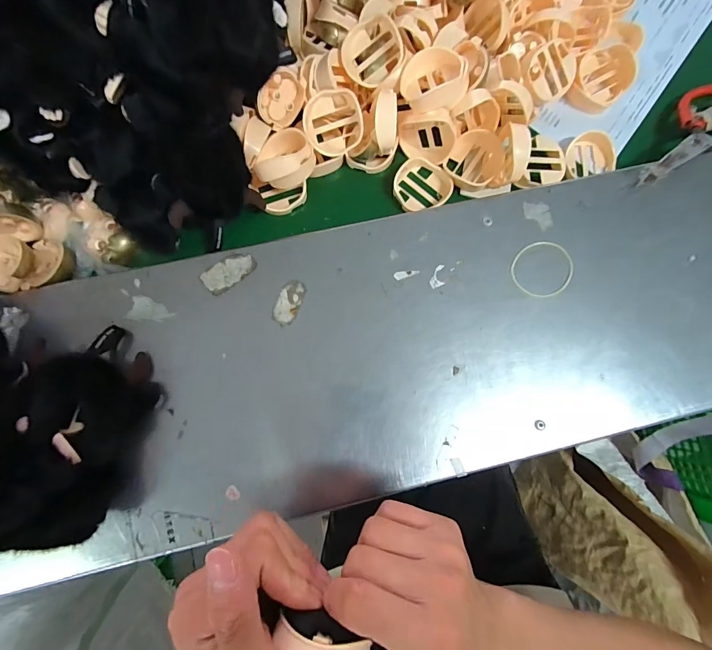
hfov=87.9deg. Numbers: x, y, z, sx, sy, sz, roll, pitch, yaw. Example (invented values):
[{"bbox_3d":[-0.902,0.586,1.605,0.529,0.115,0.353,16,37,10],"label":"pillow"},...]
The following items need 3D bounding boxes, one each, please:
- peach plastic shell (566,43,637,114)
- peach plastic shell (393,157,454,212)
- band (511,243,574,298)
[{"bbox_3d":[0.267,-0.267,0.400,0.052,0.034,0.063,32,81,3],"label":"peach plastic shell"},{"bbox_3d":[0.068,-0.142,0.377,0.058,0.015,0.053,4,81,-2],"label":"peach plastic shell"},{"bbox_3d":[0.174,-0.051,0.342,0.058,0.006,0.052,0,86,-3],"label":"band"}]

